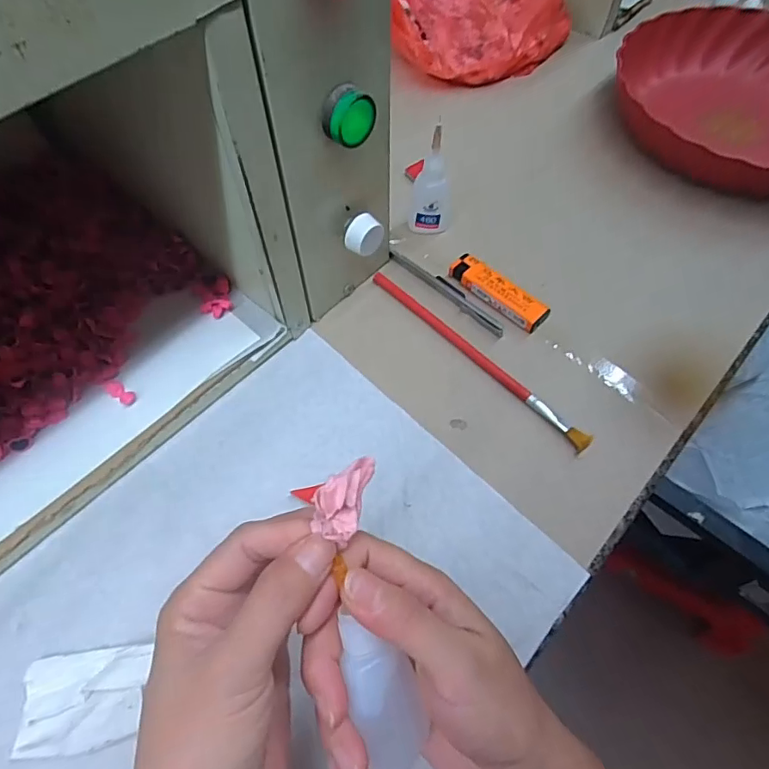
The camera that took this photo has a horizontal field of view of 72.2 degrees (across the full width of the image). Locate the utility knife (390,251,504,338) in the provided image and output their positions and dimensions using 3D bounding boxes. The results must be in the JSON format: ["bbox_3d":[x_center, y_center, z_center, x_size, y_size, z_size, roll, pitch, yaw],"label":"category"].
[{"bbox_3d":[0.048,-0.072,0.404,0.108,0.015,0.010,39,69,24],"label":"utility knife"}]

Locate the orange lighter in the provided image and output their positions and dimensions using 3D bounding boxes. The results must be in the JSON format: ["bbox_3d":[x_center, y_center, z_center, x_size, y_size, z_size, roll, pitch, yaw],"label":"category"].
[{"bbox_3d":[0.085,-0.071,0.396,0.079,0.014,0.021,39,69,24],"label":"orange lighter"}]

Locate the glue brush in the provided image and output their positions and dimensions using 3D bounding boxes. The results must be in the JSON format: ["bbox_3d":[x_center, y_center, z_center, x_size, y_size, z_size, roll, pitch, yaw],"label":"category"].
[{"bbox_3d":[0.063,-0.024,0.372,0.012,0.008,0.195,-39,63,-18],"label":"glue brush"}]

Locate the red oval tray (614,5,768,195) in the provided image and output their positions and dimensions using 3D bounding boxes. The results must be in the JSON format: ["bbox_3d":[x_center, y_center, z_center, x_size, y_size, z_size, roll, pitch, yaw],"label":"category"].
[{"bbox_3d":[0.327,-0.255,0.479,0.239,0.052,0.240,-30,61,-13],"label":"red oval tray"}]

